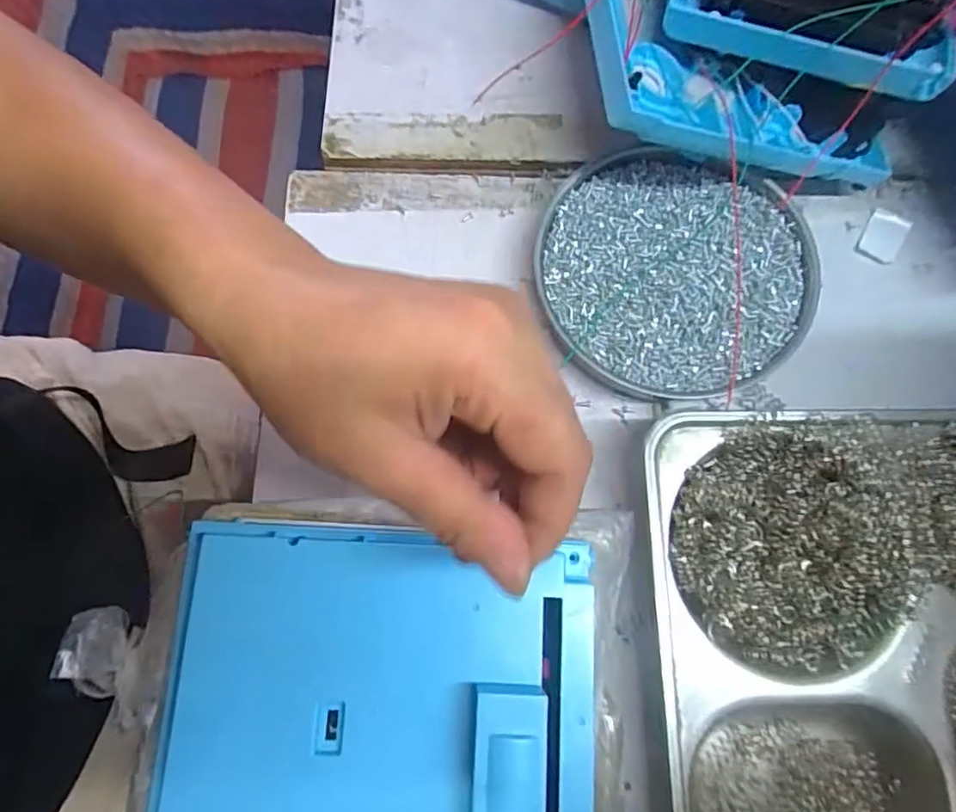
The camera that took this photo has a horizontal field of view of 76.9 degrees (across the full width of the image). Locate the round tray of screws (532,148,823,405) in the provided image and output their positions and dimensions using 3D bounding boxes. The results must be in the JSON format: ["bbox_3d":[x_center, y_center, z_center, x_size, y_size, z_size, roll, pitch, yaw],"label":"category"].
[{"bbox_3d":[0.097,-0.067,0.305,0.132,0.015,0.125,0,75,1],"label":"round tray of screws"}]

